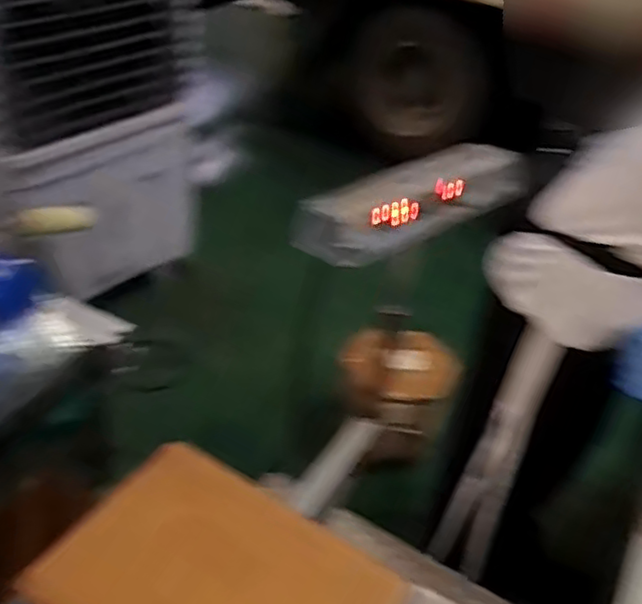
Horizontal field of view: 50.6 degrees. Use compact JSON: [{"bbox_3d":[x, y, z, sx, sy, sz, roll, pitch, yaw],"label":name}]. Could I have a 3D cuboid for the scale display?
[{"bbox_3d":[0.111,-0.117,0.760,0.310,0.061,0.086,-27,49,-34],"label":"scale display"}]

